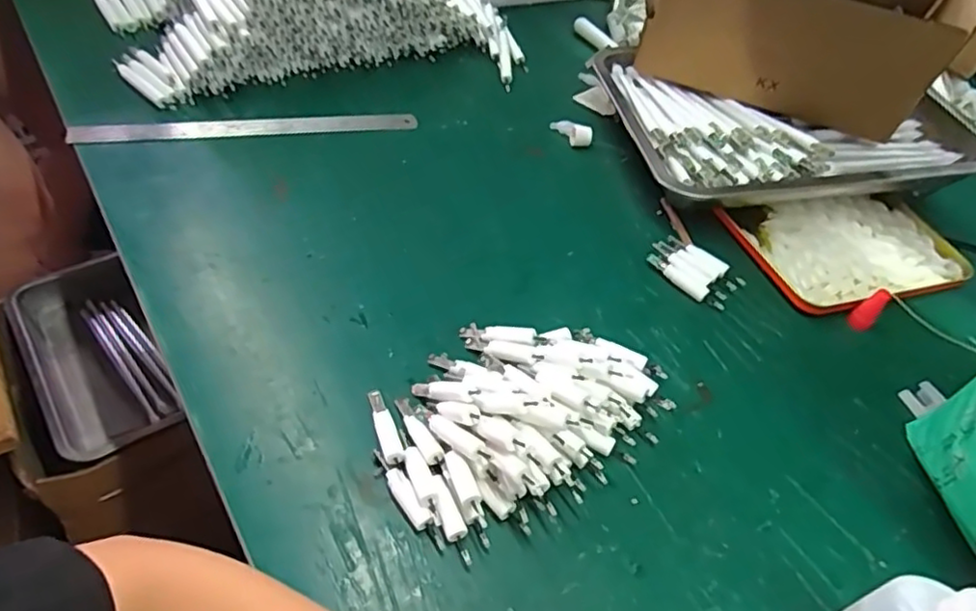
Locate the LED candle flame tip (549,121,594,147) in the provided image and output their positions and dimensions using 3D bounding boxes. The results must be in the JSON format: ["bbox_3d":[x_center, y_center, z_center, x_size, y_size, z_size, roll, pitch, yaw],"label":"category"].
[{"bbox_3d":[0.090,-0.186,0.696,0.022,0.018,0.049,-30,58,-29],"label":"LED candle flame tip"}]

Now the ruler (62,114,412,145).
[{"bbox_3d":[-0.237,-0.178,0.654,0.325,0.009,0.022,-7,49,-13],"label":"ruler"}]

